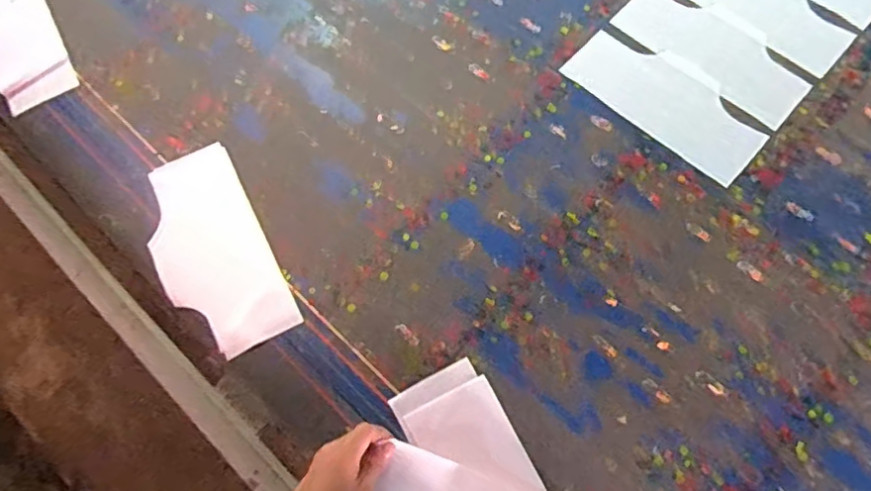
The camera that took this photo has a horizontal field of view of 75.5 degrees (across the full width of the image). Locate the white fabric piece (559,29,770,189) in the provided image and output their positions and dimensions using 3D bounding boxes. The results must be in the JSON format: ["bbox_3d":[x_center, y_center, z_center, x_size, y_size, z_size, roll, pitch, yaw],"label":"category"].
[{"bbox_3d":[0.332,-0.216,0.806,0.284,0.009,0.128,41,75,15],"label":"white fabric piece"}]

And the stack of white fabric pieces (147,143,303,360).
[{"bbox_3d":[-0.296,0.007,0.743,0.138,0.020,0.291,-27,70,-9],"label":"stack of white fabric pieces"}]

